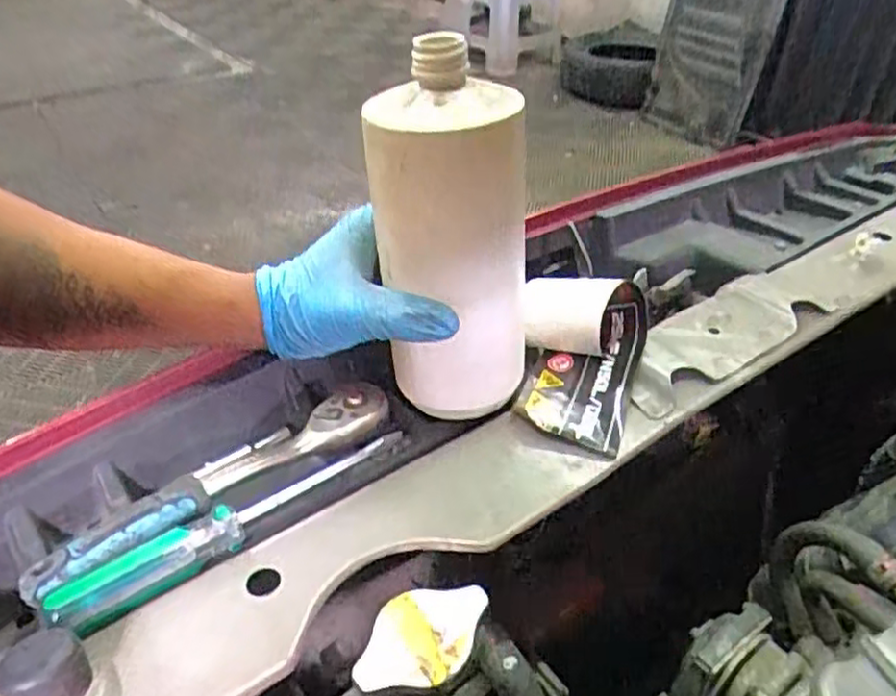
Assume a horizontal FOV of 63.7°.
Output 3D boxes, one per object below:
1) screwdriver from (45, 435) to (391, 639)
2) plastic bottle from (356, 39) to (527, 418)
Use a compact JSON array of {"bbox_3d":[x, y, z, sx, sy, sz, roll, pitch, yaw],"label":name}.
[{"bbox_3d":[-0.099,0.087,0.351,0.173,0.016,0.024,-21,42,-25],"label":"screwdriver"},{"bbox_3d":[0.003,-0.056,0.393,0.079,0.203,0.079,-1,27,10],"label":"plastic bottle"}]

